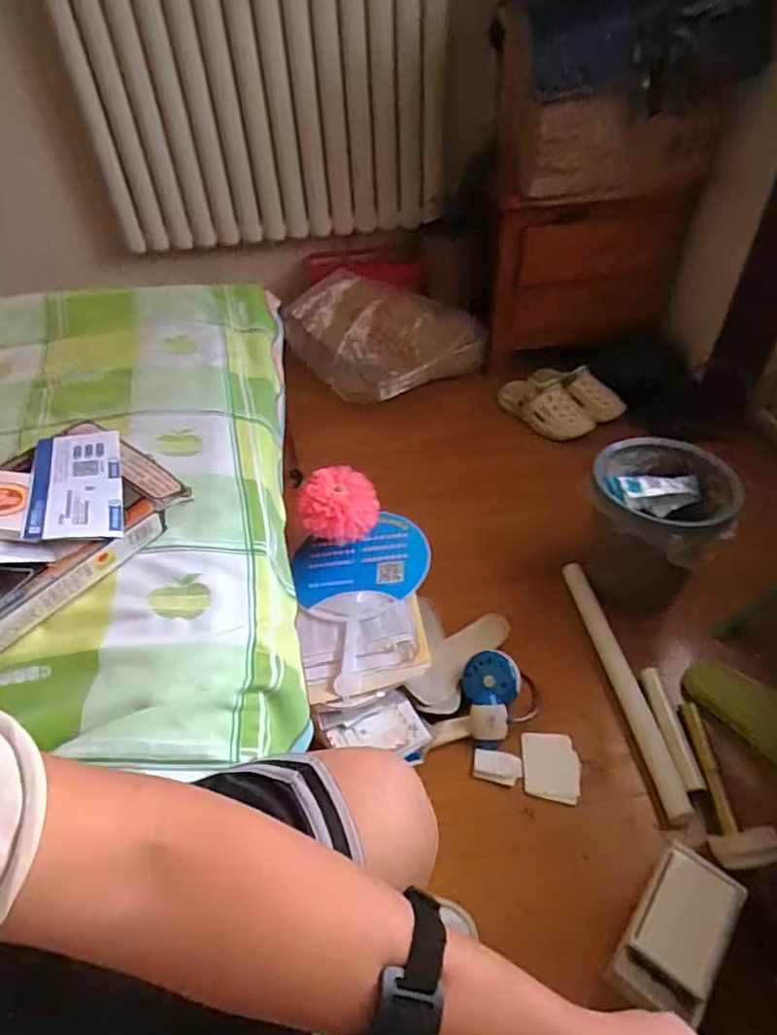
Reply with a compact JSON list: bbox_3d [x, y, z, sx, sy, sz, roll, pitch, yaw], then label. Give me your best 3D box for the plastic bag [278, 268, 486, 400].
[{"bbox_3d":[-0.006,-0.527,1.755,0.553,0.268,0.416,12,46,15],"label":"plastic bag"}]

